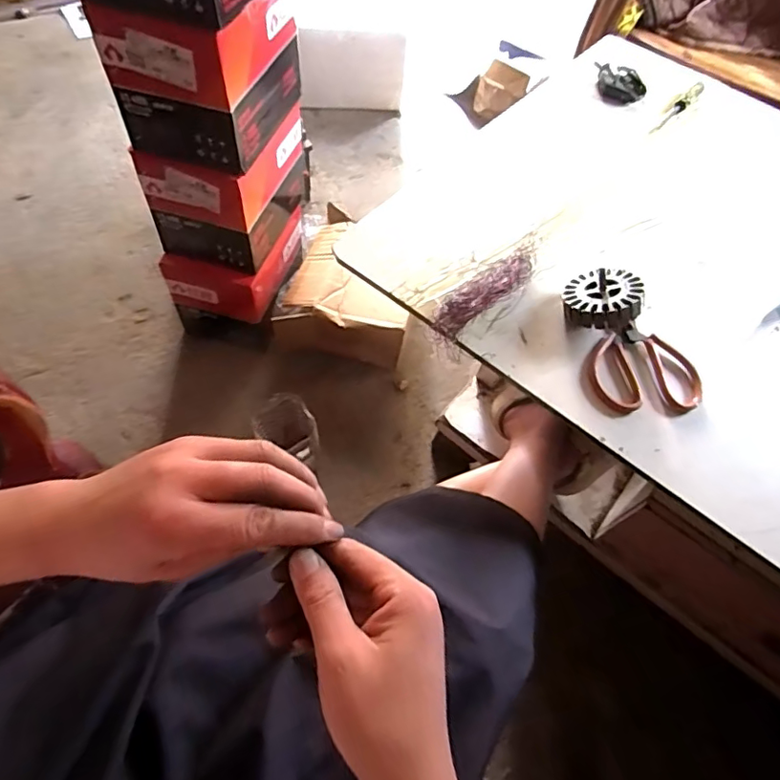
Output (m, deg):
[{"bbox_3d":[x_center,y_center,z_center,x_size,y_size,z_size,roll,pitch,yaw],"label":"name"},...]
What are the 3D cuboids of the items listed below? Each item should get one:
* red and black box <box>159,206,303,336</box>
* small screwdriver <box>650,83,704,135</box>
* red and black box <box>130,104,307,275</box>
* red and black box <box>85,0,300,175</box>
[{"bbox_3d":[-0.297,-0.248,1.074,0.181,0.202,0.253,16,60,5],"label":"red and black box"},{"bbox_3d":[0.468,-0.463,0.876,0.025,0.021,0.151,39,65,17],"label":"small screwdriver"},{"bbox_3d":[-0.277,-0.368,0.948,0.175,0.215,0.248,21,61,8],"label":"red and black box"},{"bbox_3d":[-0.262,-0.478,0.775,0.180,0.193,0.223,16,60,5],"label":"red and black box"}]

